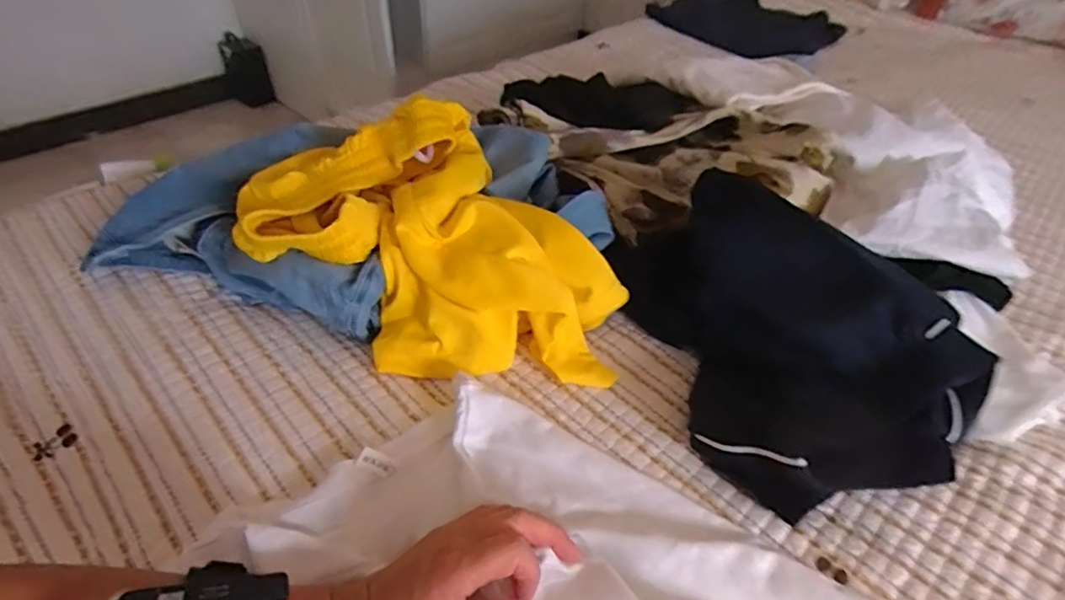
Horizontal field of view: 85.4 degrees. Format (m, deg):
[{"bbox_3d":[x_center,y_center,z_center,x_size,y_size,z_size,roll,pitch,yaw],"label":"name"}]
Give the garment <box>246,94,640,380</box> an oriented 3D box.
[{"bbox_3d":[-0.097,-0.059,0.532,0.345,0.136,0.220,3,41,0],"label":"garment"}]

